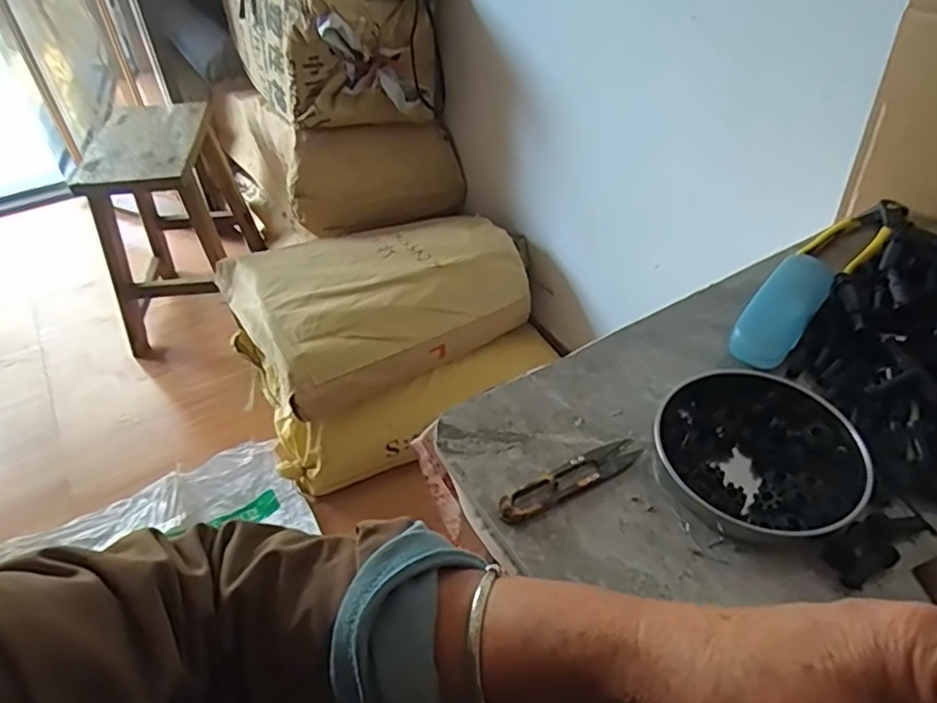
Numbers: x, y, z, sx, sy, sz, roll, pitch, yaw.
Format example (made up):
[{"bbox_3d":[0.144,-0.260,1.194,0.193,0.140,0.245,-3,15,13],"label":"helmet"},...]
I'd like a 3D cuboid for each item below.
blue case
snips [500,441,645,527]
[{"bbox_3d":[0.287,-0.045,0.570,0.047,0.026,0.163,29,51,28],"label":"blue case"},{"bbox_3d":[0.073,0.090,0.453,0.117,0.010,0.025,-23,48,-21],"label":"snips"}]

